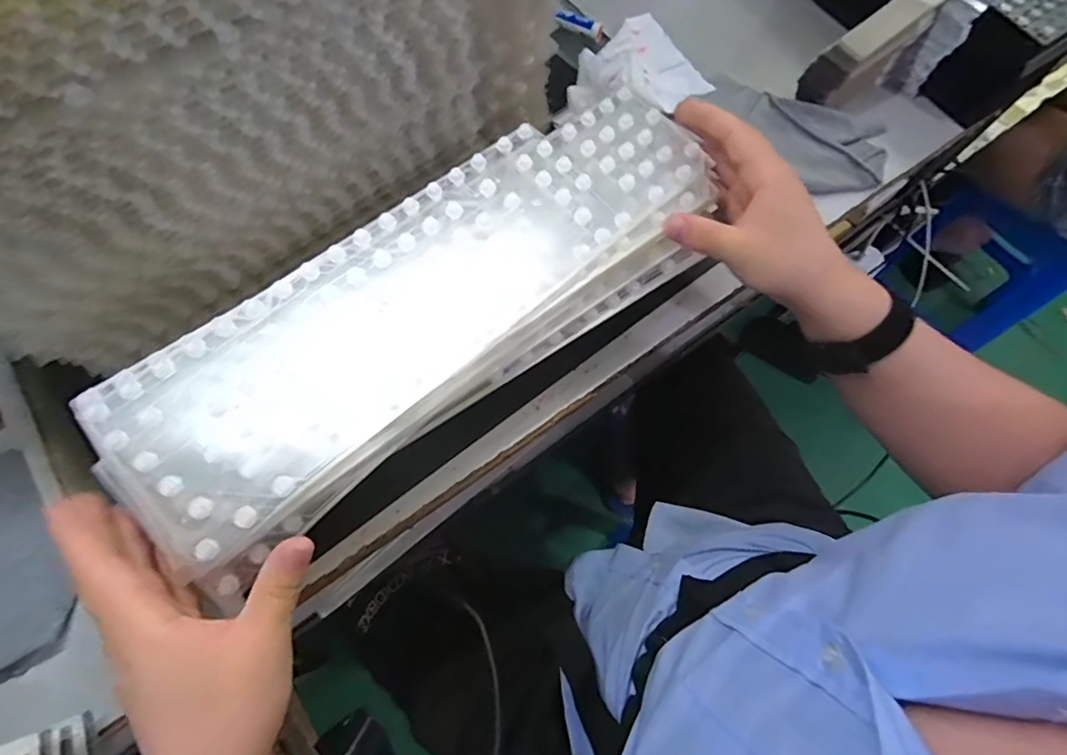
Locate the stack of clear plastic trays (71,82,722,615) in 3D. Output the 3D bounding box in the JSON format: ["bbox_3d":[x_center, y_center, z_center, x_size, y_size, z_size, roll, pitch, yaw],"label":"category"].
[{"bbox_3d":[-0.054,-0.047,0.330,0.404,0.043,0.133,-37,74,-15],"label":"stack of clear plastic trays"}]

